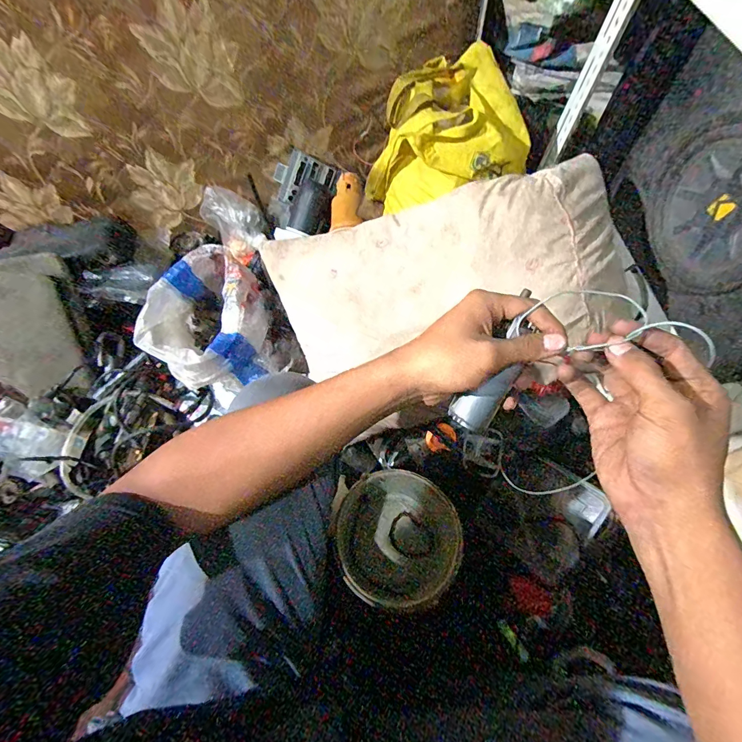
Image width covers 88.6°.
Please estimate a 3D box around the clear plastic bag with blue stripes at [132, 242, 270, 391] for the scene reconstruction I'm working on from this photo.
[{"bbox_3d":[-0.312,-0.106,0.731,0.196,0.128,0.246,-1,63,0],"label":"clear plastic bag with blue stripes"}]

